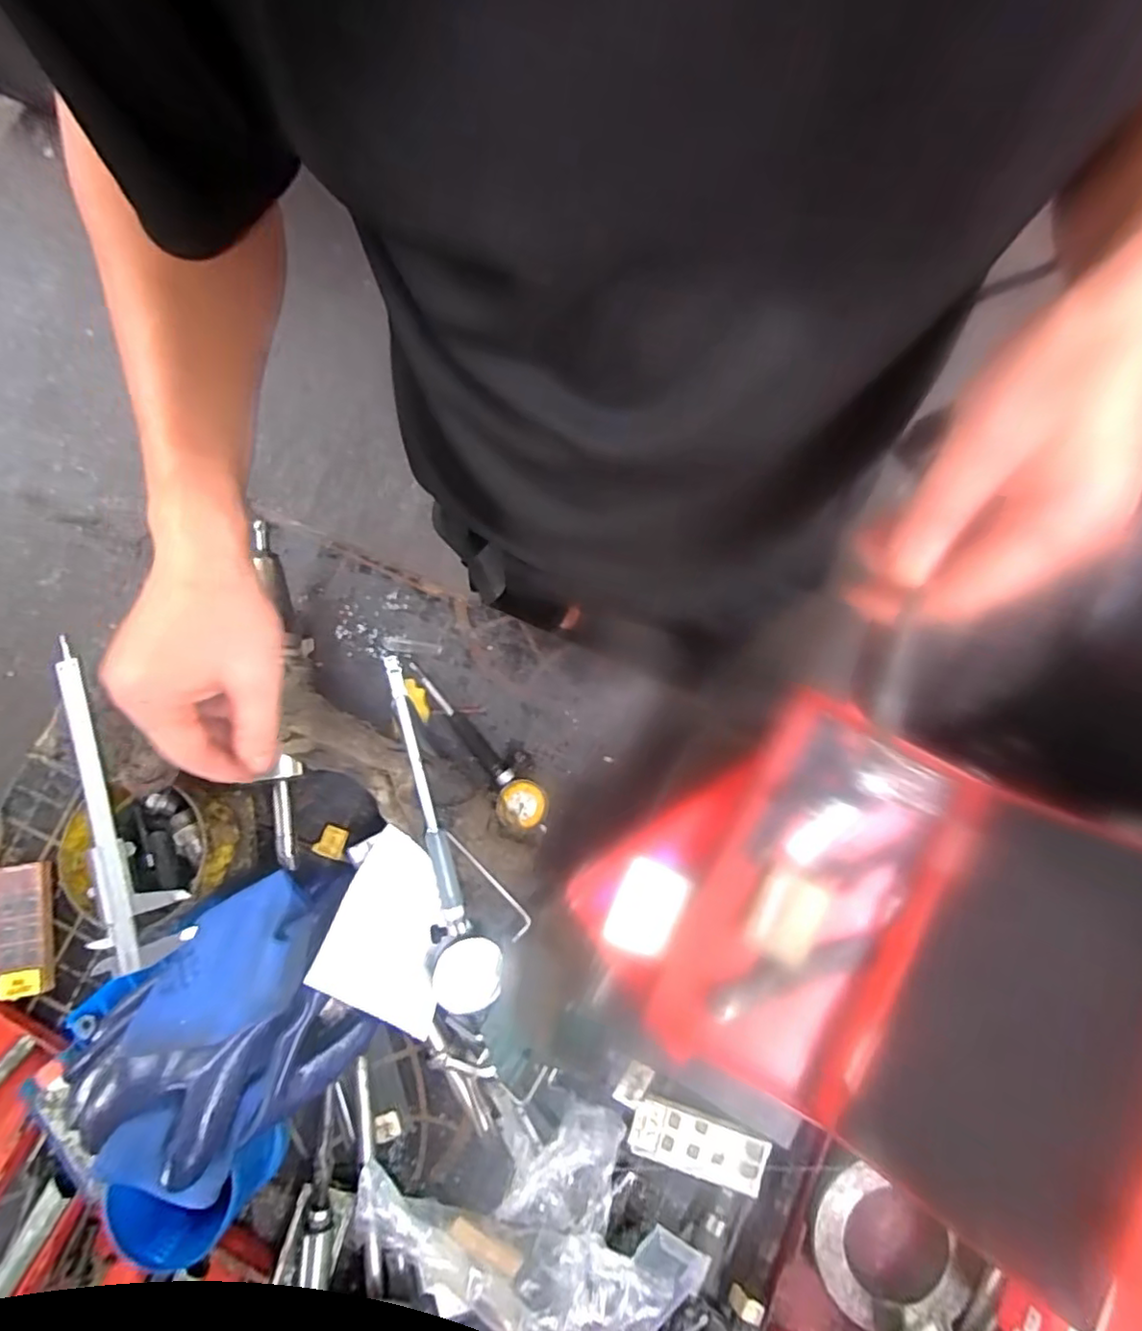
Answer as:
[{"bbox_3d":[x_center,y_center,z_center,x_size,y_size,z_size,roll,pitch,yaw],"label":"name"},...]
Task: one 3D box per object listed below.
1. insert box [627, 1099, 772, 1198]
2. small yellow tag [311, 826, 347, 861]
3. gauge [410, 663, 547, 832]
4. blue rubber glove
[{"bbox_3d":[0.094,0.356,0.462,0.099,0.007,0.038,16,79,4],"label":"insert box"},{"bbox_3d":[-0.194,0.143,0.505,0.026,0.004,0.026,16,79,4],"label":"small yellow tag"},{"bbox_3d":[-0.079,0.066,0.514,0.036,0.018,0.166,-40,81,-7],"label":"gauge"},{"bbox_3d":[-0.248,0.276,0.434,0.238,0.080,0.174,-36,81,-6],"label":"blue rubber glove"}]

